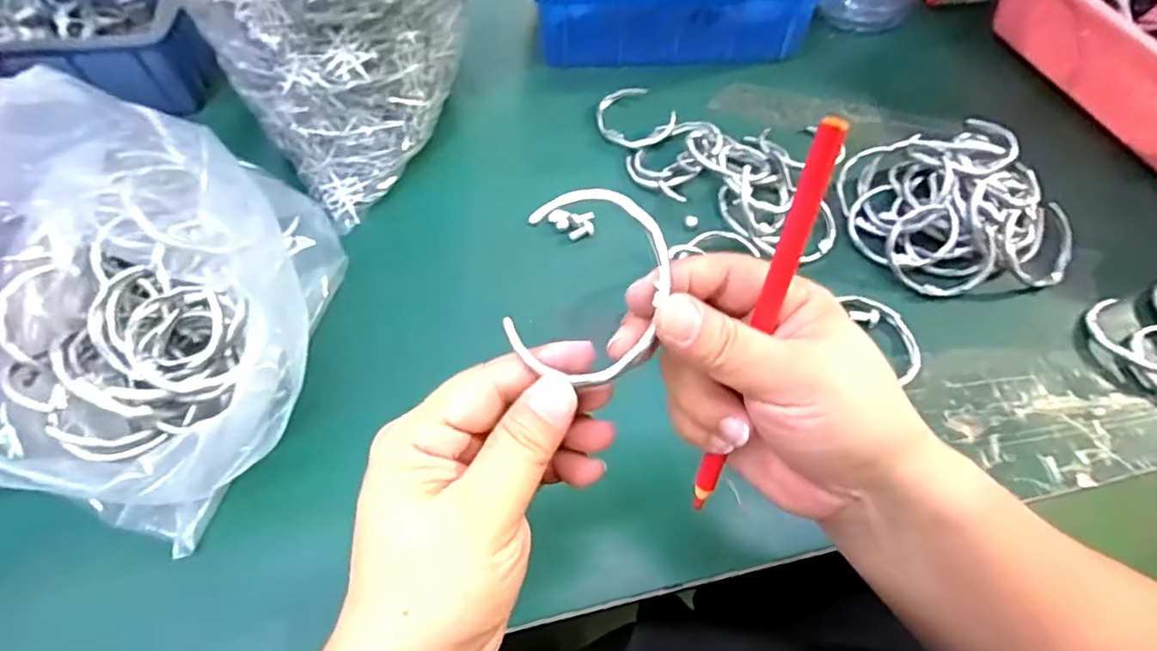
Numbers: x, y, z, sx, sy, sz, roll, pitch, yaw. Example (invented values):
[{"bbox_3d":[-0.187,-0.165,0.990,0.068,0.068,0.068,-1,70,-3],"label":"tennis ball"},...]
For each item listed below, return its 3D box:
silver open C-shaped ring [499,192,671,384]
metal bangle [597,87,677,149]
[{"bbox_3d":[0.003,-0.014,0.209,0.049,0.004,0.067,14,93,-7],"label":"silver open C-shaped ring"},{"bbox_3d":[0.046,-0.169,0.485,0.059,0.016,0.063,-6,61,-6],"label":"metal bangle"}]

